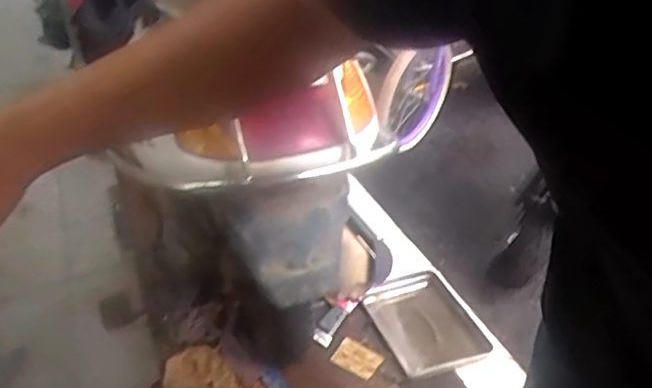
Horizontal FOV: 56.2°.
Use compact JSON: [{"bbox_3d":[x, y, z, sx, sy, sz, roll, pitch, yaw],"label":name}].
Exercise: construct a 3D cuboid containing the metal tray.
[{"bbox_3d":[0.277,0.361,1.695,0.250,0.048,0.332,-16,35,-17],"label":"metal tray"}]

